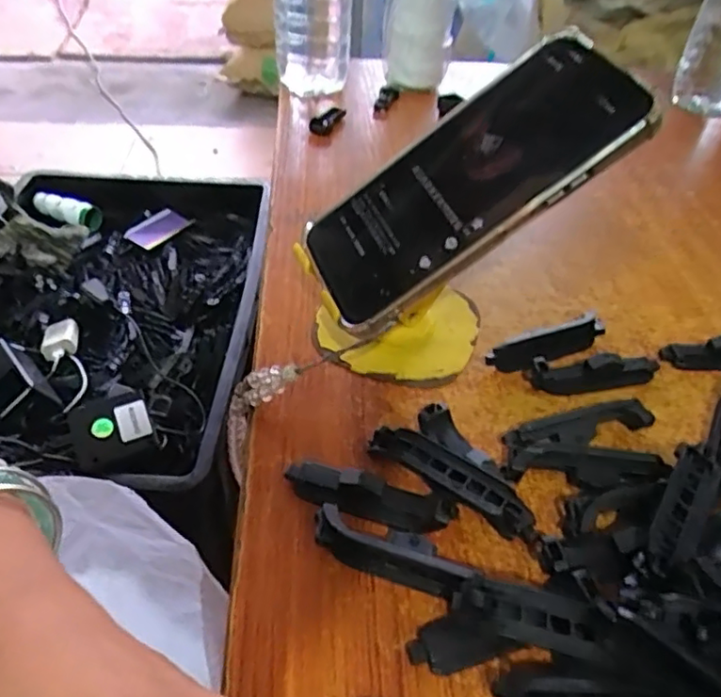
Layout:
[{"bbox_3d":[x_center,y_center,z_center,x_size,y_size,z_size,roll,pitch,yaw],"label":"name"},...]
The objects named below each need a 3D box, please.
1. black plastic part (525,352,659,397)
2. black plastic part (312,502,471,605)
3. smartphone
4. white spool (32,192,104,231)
[{"bbox_3d":[0.129,0.014,0.329,0.076,0.017,0.015,-4,45,-9],"label":"black plastic part"},{"bbox_3d":[0.012,0.082,0.248,0.065,0.020,0.018,20,46,16],"label":"black plastic part"},{"bbox_3d":[0.050,-0.079,0.292,0.167,0.015,0.079,-36,49,8],"label":"smartphone"},{"bbox_3d":[-0.470,-0.219,0.981,0.124,0.036,0.046,20,46,16],"label":"white spool"}]

